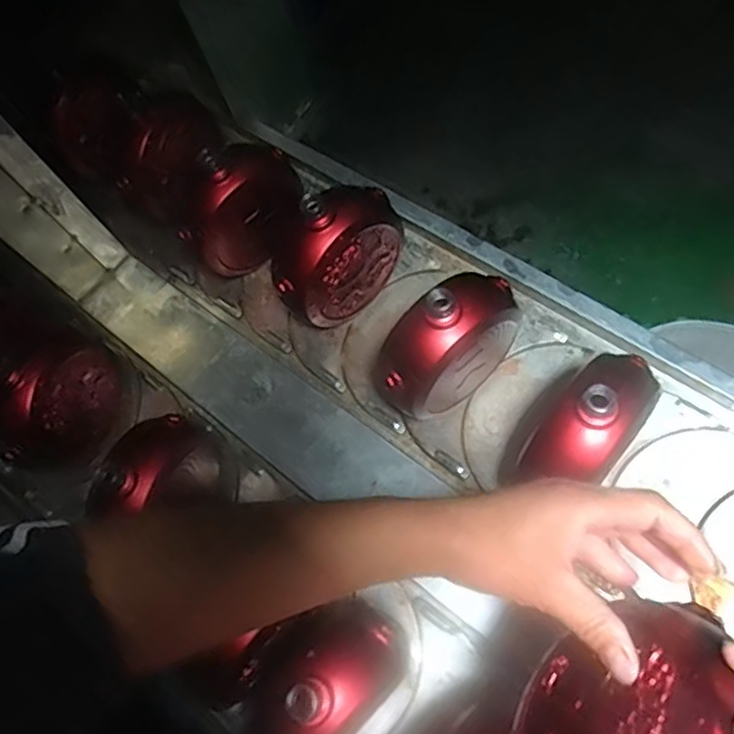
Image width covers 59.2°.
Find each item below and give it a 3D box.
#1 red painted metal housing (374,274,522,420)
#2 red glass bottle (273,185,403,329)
[{"bbox_3d":[0.070,-0.020,0.568,0.137,0.131,0.067,-39,73,-11],"label":"red painted metal housing"},{"bbox_3d":[-0.026,-0.107,0.625,0.073,0.125,0.132,39,76,15],"label":"red glass bottle"}]

